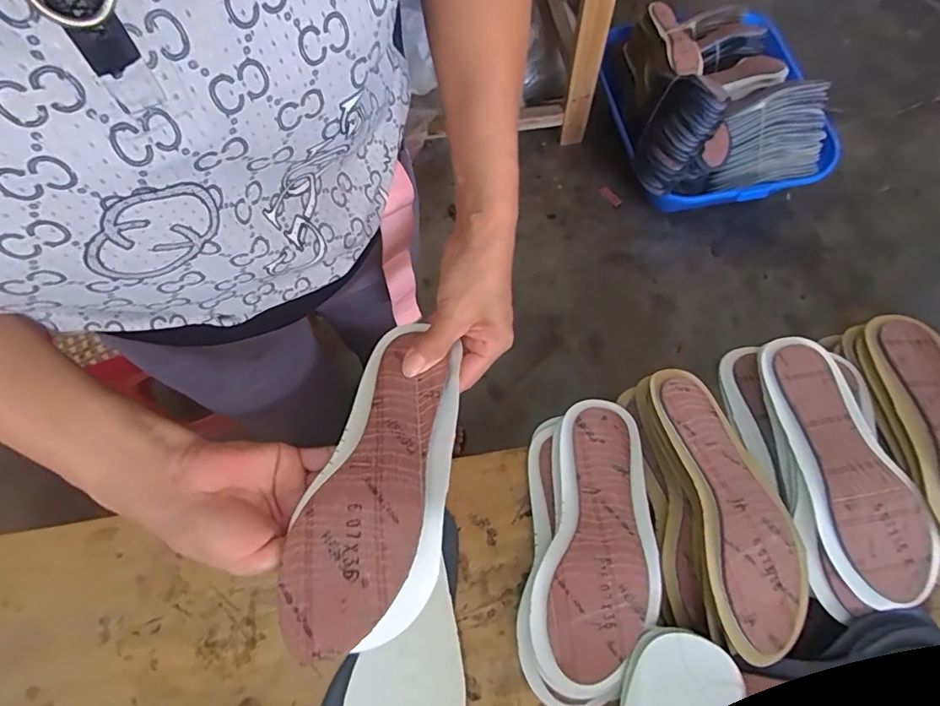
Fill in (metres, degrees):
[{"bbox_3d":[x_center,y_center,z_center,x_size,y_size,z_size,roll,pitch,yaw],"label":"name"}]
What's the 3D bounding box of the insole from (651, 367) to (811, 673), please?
[{"bbox_3d":[0.224,0.121,0.430,0.085,0.021,0.235,-9,70,-2],"label":"insole"}]

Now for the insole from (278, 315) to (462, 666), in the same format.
[{"bbox_3d":[-0.055,0.075,0.341,0.087,0.022,0.218,9,54,5],"label":"insole"}]

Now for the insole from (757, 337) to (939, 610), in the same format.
[{"bbox_3d":[0.324,0.094,0.447,0.090,0.032,0.231,-14,70,-3],"label":"insole"}]

